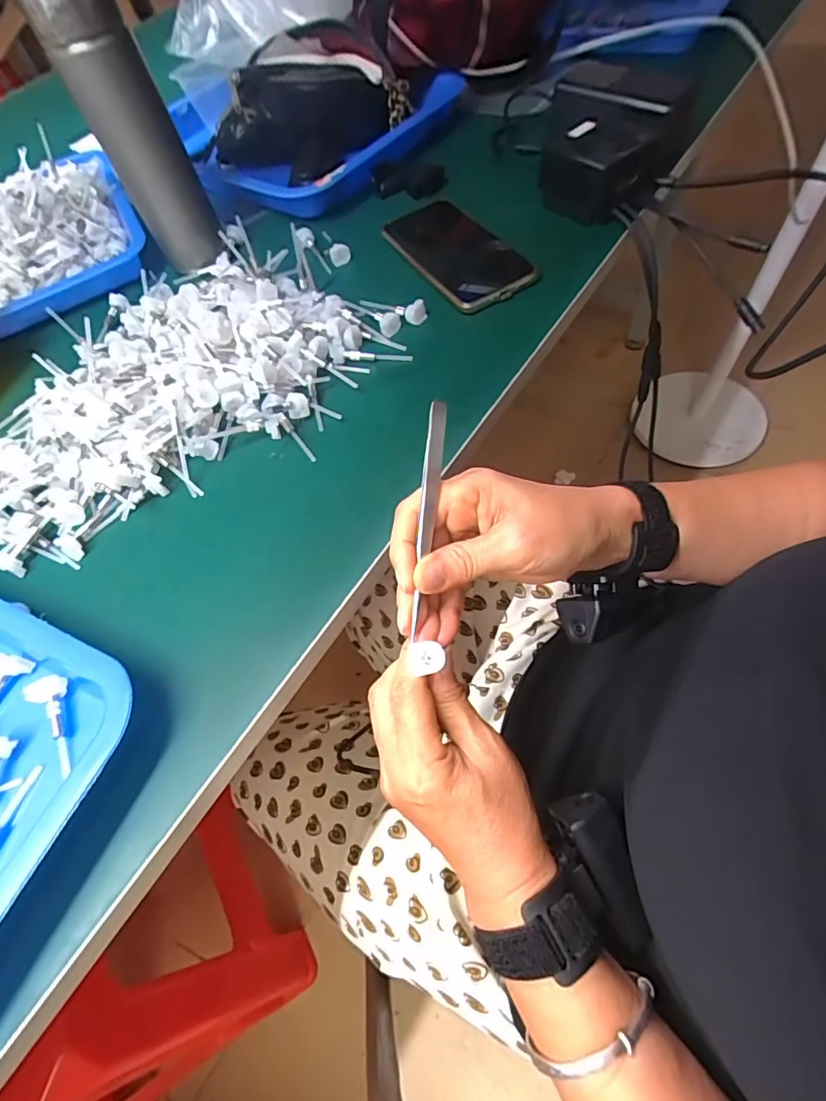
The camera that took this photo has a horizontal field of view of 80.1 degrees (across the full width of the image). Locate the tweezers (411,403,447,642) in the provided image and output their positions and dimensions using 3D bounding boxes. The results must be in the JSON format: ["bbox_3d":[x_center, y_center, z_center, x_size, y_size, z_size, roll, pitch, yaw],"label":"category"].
[{"bbox_3d":[0.007,-0.017,0.262,0.010,0.009,0.125,6,87,7],"label":"tweezers"}]

